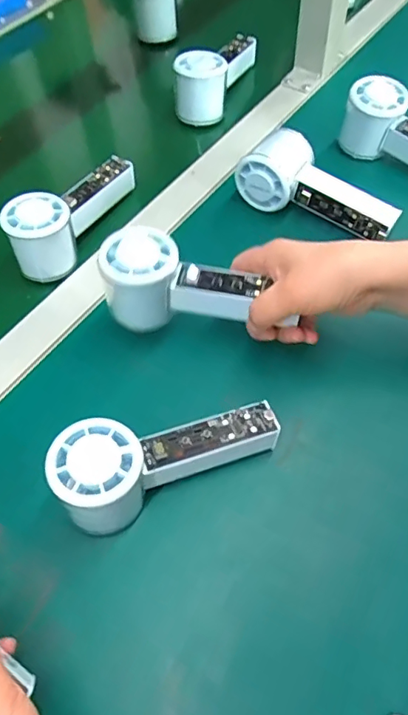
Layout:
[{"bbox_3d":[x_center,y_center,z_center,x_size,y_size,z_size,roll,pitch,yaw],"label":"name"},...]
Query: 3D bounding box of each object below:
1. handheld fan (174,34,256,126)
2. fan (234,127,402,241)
[{"bbox_3d":[0.014,-0.330,0.587,0.057,0.063,0.128,16,61,10],"label":"handheld fan"},{"bbox_3d":[0.107,-0.159,0.482,0.148,0.060,0.052,25,63,15],"label":"fan"}]

